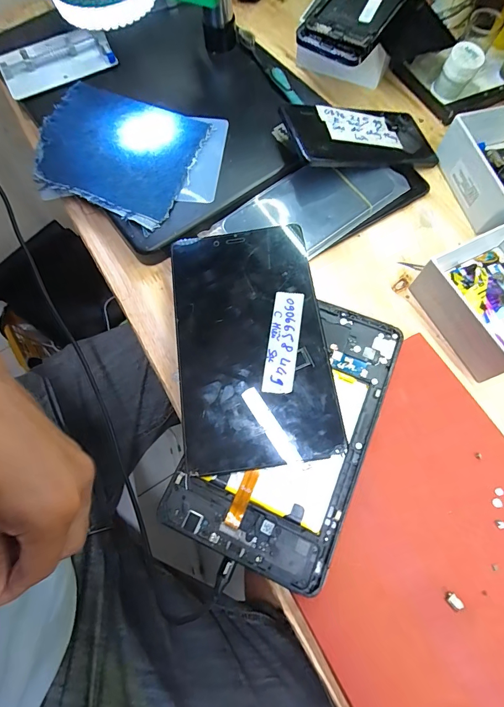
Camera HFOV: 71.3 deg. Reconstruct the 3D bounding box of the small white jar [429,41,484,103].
[{"bbox_3d":[0.217,-0.297,0.371,0.036,0.037,0.034,-1,71,2],"label":"small white jar"}]

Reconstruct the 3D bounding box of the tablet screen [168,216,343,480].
[{"bbox_3d":[-0.002,-0.013,0.290,0.118,0.006,0.204,-9,72,0],"label":"tablet screen"}]

